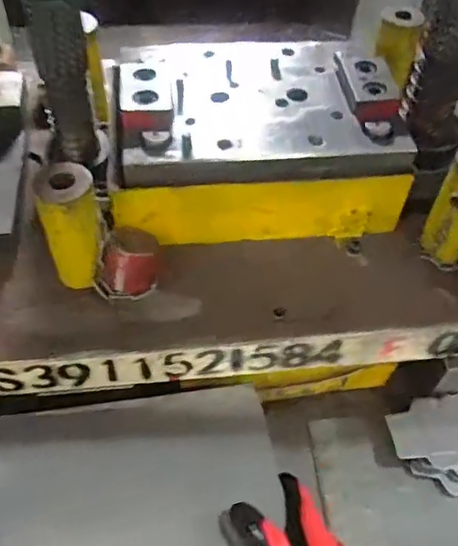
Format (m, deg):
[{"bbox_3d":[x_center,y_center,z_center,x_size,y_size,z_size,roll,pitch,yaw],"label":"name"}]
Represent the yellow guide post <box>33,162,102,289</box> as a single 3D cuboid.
[{"bbox_3d":[-0.112,-0.031,0.428,0.038,0.095,0.034,-11,52,-11],"label":"yellow guide post"}]

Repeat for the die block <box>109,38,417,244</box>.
[{"bbox_3d":[0.019,-0.118,0.500,0.229,0.087,0.175,-5,51,-7],"label":"die block"}]

